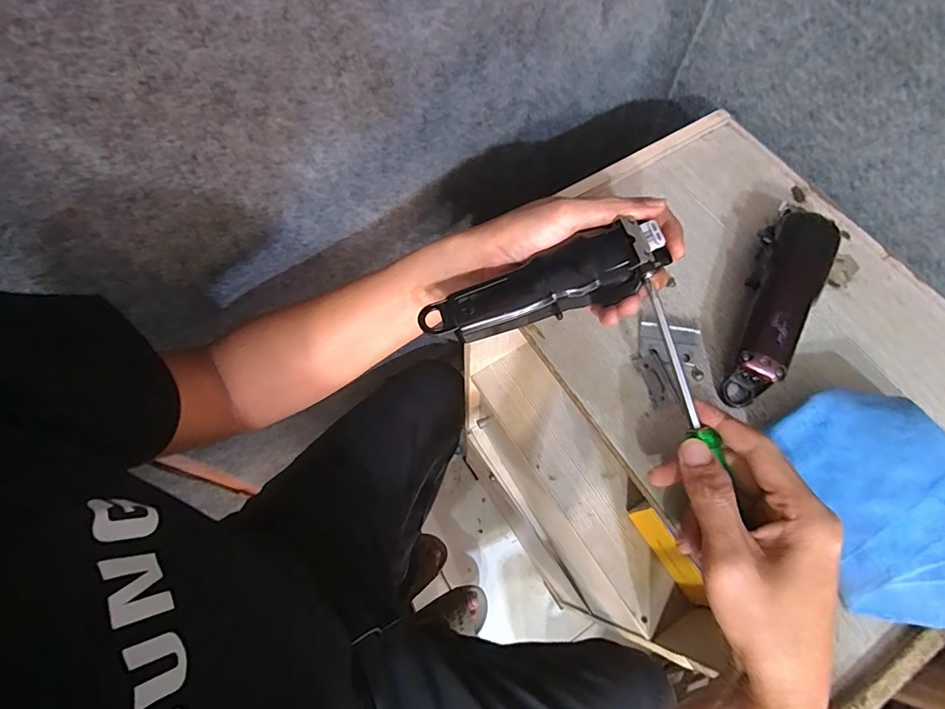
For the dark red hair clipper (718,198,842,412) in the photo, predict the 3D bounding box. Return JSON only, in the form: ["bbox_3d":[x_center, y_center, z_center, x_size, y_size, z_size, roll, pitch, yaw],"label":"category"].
[{"bbox_3d":[0.231,-0.043,0.362,0.048,0.044,0.172,27,67,10],"label":"dark red hair clipper"}]

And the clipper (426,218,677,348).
[{"bbox_3d":[0.052,-0.046,0.335,0.159,0.029,0.038,-21,66,11],"label":"clipper"}]

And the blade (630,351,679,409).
[{"bbox_3d":[0.138,0.018,0.358,0.021,0.004,0.043,-17,67,-10],"label":"blade"}]

